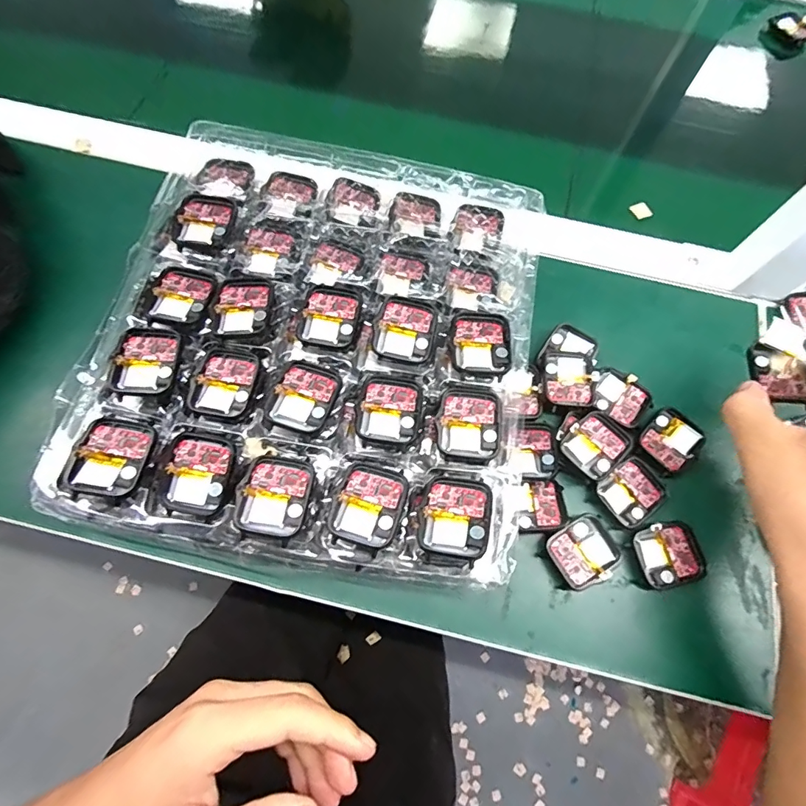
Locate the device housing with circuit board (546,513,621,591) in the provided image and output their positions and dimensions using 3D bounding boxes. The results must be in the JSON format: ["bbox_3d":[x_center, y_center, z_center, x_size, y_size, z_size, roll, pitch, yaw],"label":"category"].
[{"bbox_3d":[0.118,0.095,0.287,0.042,0.009,0.038,-30,74,-13],"label":"device housing with circuit board"}]

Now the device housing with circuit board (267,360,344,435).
[{"bbox_3d":[-0.057,-0.004,0.263,0.035,0.007,0.042,19,70,3],"label":"device housing with circuit board"}]

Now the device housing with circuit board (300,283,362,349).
[{"bbox_3d":[-0.046,-0.057,0.286,0.036,0.006,0.044,8,70,0],"label":"device housing with circuit board"}]

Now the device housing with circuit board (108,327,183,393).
[{"bbox_3d":[-0.152,-0.024,0.267,0.037,0.013,0.041,10,70,0],"label":"device housing with circuit board"}]

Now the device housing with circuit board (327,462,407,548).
[{"bbox_3d":[-0.018,0.054,0.243,0.036,0.005,0.043,19,70,4],"label":"device housing with circuit board"}]

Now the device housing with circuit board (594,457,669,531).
[{"bbox_3d":[0.155,0.060,0.301,0.042,0.005,0.035,-36,69,-16],"label":"device housing with circuit board"}]

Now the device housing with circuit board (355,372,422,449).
[{"bbox_3d":[-0.008,0.004,0.267,0.035,0.006,0.043,12,70,1],"label":"device housing with circuit board"}]

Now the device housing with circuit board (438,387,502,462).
[{"bbox_3d":[0.040,0.012,0.267,0.036,0.008,0.042,11,70,1],"label":"device housing with circuit board"}]

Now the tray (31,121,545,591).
[{"bbox_3d":[-0.049,-0.049,0.287,0.263,0.039,0.284,10,70,0],"label":"tray"}]

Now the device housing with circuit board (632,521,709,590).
[{"bbox_3d":[0.173,0.098,0.288,0.041,0.010,0.036,-12,71,-8],"label":"device housing with circuit board"}]

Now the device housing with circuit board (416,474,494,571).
[{"bbox_3d":[0.029,0.060,0.240,0.037,0.010,0.045,17,70,3],"label":"device housing with circuit board"}]

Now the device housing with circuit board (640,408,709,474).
[{"bbox_3d":[0.190,0.026,0.313,0.042,0.007,0.035,-41,77,-16],"label":"device housing with circuit board"}]

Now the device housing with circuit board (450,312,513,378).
[{"bbox_3d":[0.049,-0.037,0.281,0.037,0.009,0.043,6,70,-1],"label":"device housing with circuit board"}]

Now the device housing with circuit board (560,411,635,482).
[{"bbox_3d":[0.132,0.028,0.303,0.040,0.008,0.037,-41,77,-16],"label":"device housing with circuit board"}]

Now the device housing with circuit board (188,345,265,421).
[{"bbox_3d":[-0.106,-0.012,0.268,0.038,0.005,0.044,14,70,2],"label":"device housing with circuit board"}]

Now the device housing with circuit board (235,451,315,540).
[{"bbox_3d":[-0.069,0.050,0.242,0.035,0.005,0.043,13,70,1],"label":"device housing with circuit board"}]

